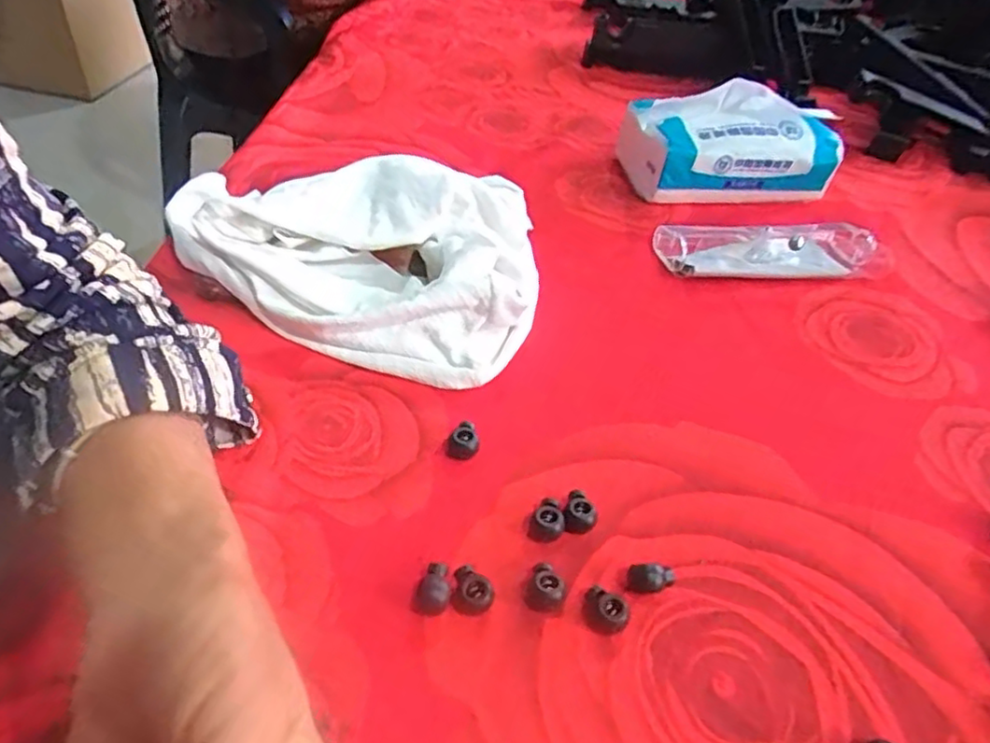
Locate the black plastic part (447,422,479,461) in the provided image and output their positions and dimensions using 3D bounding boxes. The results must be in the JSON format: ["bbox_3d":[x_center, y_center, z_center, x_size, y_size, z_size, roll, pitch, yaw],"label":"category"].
[{"bbox_3d":[-0.016,0.035,0.323,0.015,0.011,0.016,4,43,-3],"label":"black plastic part"}]

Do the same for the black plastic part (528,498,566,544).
[{"bbox_3d":[0.024,0.067,0.294,0.015,0.011,0.018,14,44,8],"label":"black plastic part"}]

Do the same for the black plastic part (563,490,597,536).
[{"bbox_3d":[0.039,0.064,0.299,0.015,0.011,0.018,14,44,8],"label":"black plastic part"}]

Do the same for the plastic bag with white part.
[{"bbox_3d":[0.197,-0.093,0.473,0.152,0.030,0.052,-5,45,-12],"label":"plastic bag with white part"}]

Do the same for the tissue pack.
[{"bbox_3d":[0.190,-0.192,0.538,0.170,0.079,0.086,-3,44,-10],"label":"tissue pack"}]

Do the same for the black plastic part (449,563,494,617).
[{"bbox_3d":[-0.009,0.089,0.267,0.017,0.013,0.016,8,43,1],"label":"black plastic part"}]

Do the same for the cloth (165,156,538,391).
[{"bbox_3d":[-0.082,-0.085,0.407,0.227,0.057,0.167,12,44,6],"label":"cloth"}]

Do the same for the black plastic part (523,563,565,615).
[{"bbox_3d":[0.020,0.090,0.269,0.014,0.012,0.017,-32,55,-33],"label":"black plastic part"}]

